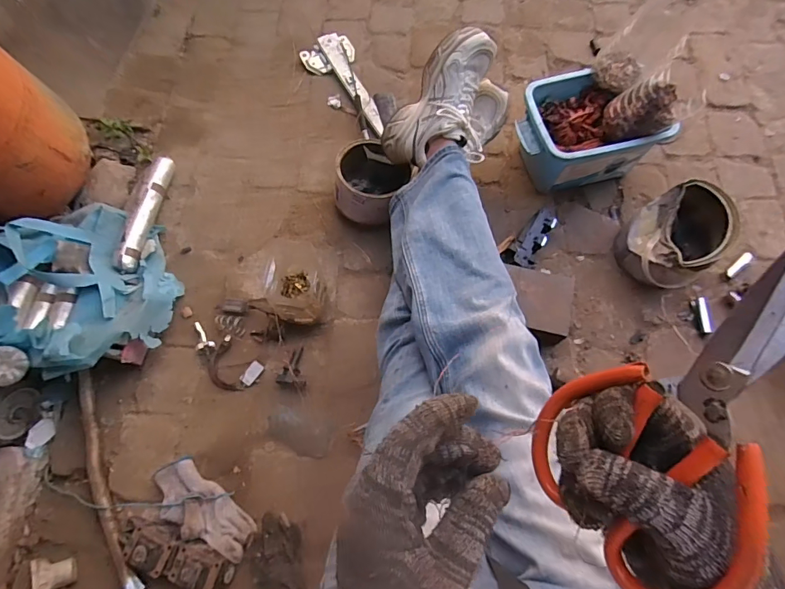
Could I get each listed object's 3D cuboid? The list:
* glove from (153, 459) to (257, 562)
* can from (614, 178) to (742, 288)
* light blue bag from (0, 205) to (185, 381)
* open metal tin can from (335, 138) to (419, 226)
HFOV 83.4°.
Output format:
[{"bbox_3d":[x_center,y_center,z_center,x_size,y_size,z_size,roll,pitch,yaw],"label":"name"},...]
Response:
[{"bbox_3d":[-0.332,0.377,0.768,0.205,0.030,0.093,39,76,14],"label":"glove"},{"bbox_3d":[0.518,-0.103,0.820,0.144,0.164,0.154,0,70,1],"label":"can"},{"bbox_3d":[-0.593,-0.018,0.843,0.300,0.165,0.344,-19,71,-5],"label":"light blue bag"},{"bbox_3d":[-0.037,-0.216,0.886,0.148,0.109,0.132,9,71,5],"label":"open metal tin can"}]

